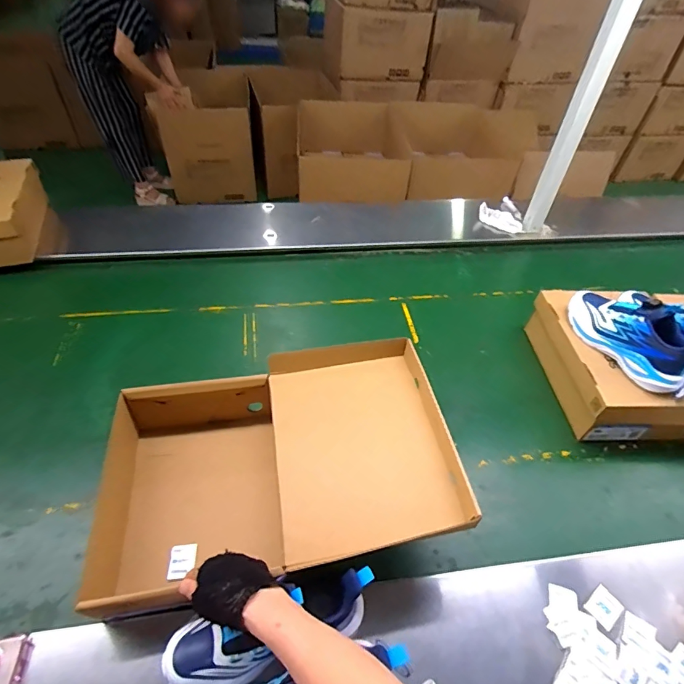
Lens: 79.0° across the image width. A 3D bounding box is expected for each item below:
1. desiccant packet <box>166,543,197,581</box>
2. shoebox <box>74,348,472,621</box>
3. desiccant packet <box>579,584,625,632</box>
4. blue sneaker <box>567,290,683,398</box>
[{"bbox_3d":[-0.230,0.316,0.596,0.035,0.007,0.044,-1,46,-5],"label":"desiccant packet"},{"bbox_3d":[-0.113,0.182,0.629,0.496,0.142,0.309,-6,46,-11],"label":"shoebox"},{"bbox_3d":[0.355,0.360,0.562,0.052,0.008,0.037,-27,53,-28],"label":"desiccant packet"},{"bbox_3d":[0.518,-0.023,0.737,0.089,0.106,0.244,-16,49,-19],"label":"blue sneaker"}]

